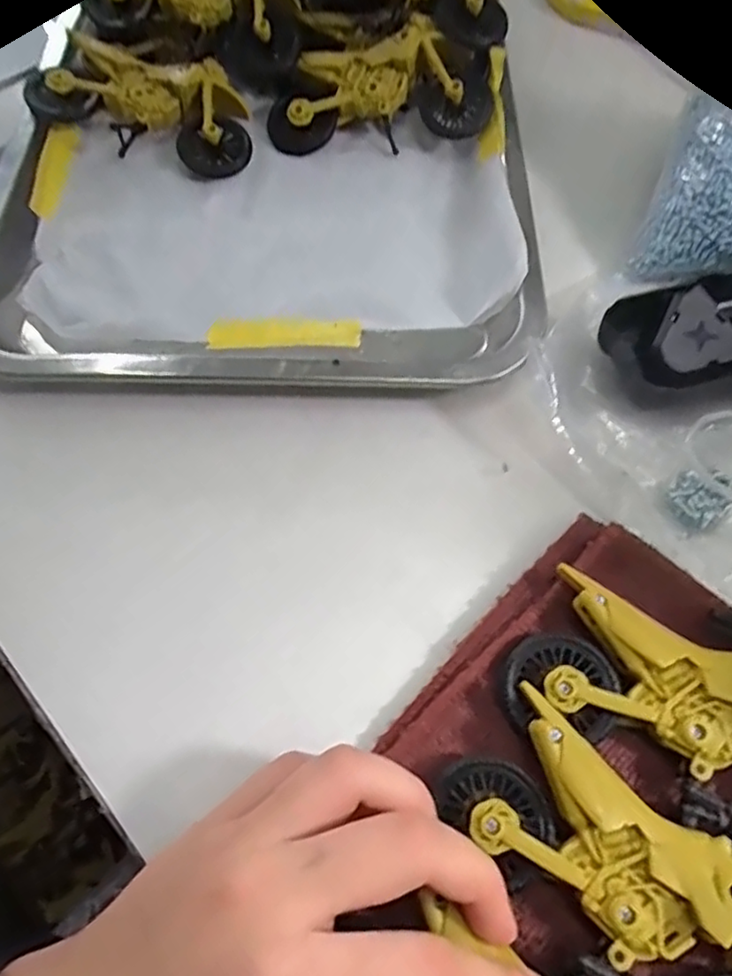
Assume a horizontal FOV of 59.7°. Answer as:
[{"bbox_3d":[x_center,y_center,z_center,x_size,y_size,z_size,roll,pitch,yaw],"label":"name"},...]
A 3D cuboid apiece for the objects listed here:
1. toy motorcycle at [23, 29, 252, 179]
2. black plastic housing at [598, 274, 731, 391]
[{"bbox_3d":[-0.124,-0.217,0.356,0.130,0.028,0.064,18,64,9],"label":"toy motorcycle"},{"bbox_3d":[0.160,-0.068,0.280,0.107,0.026,0.053,-19,64,-10],"label":"black plastic housing"}]

